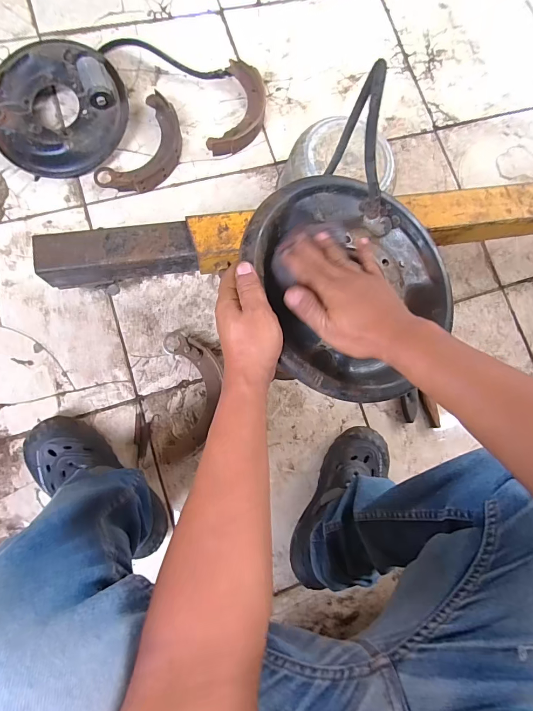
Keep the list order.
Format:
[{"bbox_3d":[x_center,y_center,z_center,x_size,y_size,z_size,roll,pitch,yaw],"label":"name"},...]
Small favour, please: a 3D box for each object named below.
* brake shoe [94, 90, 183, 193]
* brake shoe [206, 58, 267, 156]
[{"bbox_3d":[-0.243,-0.420,0.730,0.119,0.031,0.225,29,81,-2],"label":"brake shoe"},{"bbox_3d":[-0.055,-0.525,0.765,0.101,0.039,0.217,14,81,-5],"label":"brake shoe"}]

